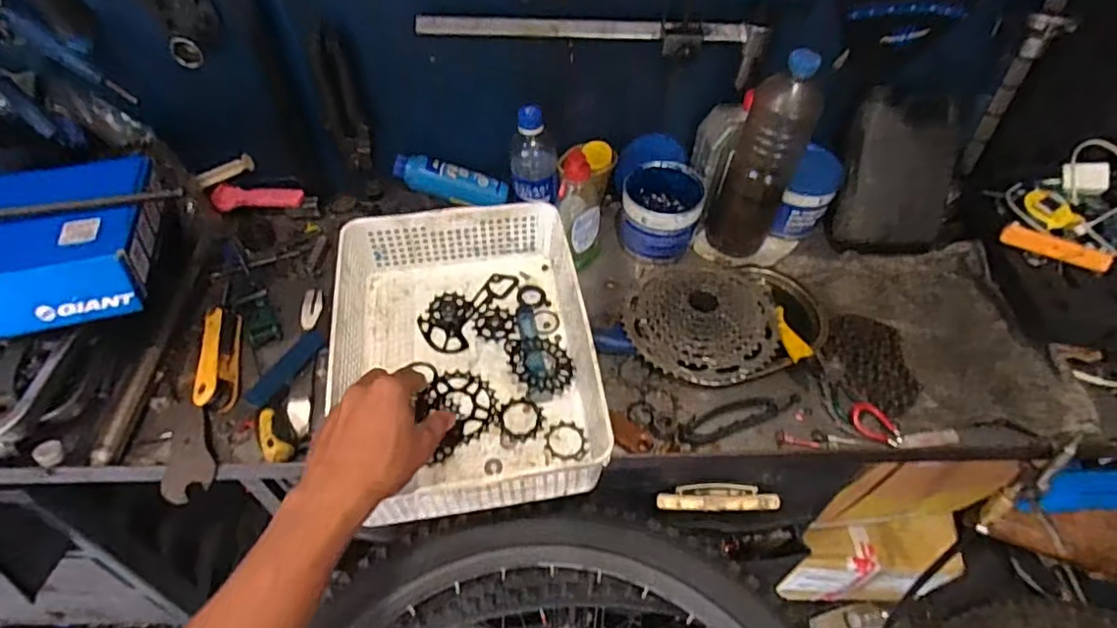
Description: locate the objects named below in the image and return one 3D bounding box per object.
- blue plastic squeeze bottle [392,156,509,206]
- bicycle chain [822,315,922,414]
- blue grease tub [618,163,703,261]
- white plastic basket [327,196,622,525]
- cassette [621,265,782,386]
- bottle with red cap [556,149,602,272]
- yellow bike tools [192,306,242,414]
[{"bbox_3d":[-0.144,-0.174,0.806,0.150,0.043,0.034,13,49,-13],"label":"blue plastic squeeze bottle"},{"bbox_3d":[0.357,0.057,0.690,0.093,0.013,0.128,5,50,4],"label":"bicycle chain"},{"bbox_3d":[0.132,-0.131,0.785,0.100,0.084,0.101,9,51,8],"label":"blue grease tub"},{"bbox_3d":[-0.096,0.034,0.619,0.240,0.093,0.321,-8,50,-6],"label":"white plastic basket"},{"bbox_3d":[0.166,0.004,0.694,0.173,0.043,0.164,0,50,0],"label":"cassette"},{"bbox_3d":[0.026,-0.123,0.732,0.051,0.152,0.055,2,50,2],"label":"bottle with red cap"},{"bbox_3d":[-0.378,0.045,0.668,0.037,0.024,0.128,-9,51,-7],"label":"yellow bike tools"}]

